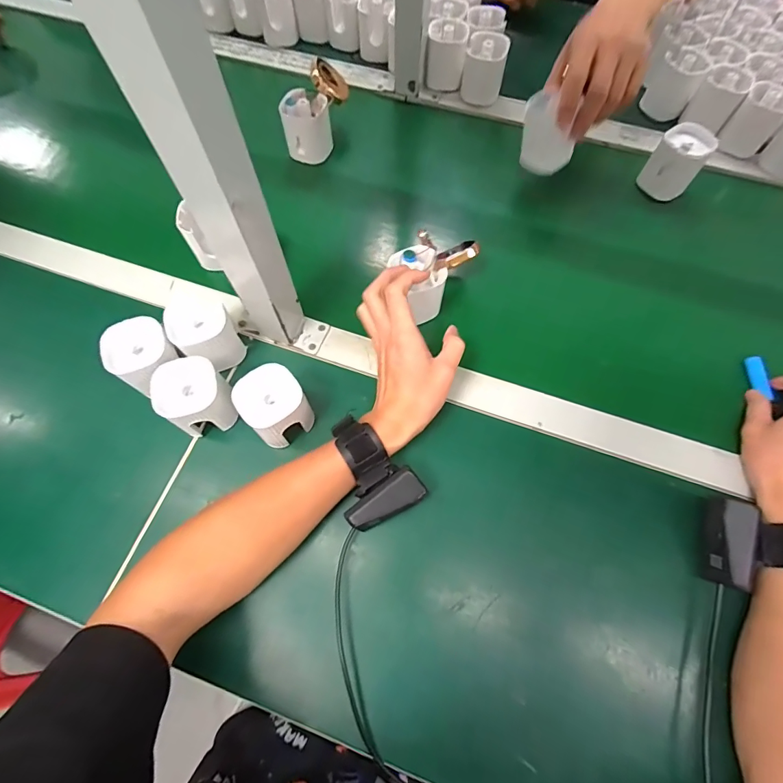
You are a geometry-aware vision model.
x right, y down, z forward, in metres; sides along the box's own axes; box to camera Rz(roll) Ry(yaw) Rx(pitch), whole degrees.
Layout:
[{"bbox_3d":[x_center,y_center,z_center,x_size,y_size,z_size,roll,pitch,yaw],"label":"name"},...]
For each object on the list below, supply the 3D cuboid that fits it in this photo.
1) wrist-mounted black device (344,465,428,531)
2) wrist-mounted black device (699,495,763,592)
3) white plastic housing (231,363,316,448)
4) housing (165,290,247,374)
[{"bbox_3d":[-0.005,0.093,0.353,0.069,0.017,0.031,-33,73,0],"label":"wrist-mounted black device"},{"bbox_3d":[0.285,0.128,0.348,0.031,0.031,0.068,14,73,7],"label":"wrist-mounted black device"},{"bbox_3d":[-0.105,0.018,0.385,0.058,0.078,0.057,-42,72,-17],"label":"white plastic housing"},{"bbox_3d":[-0.181,-0.056,0.400,0.057,0.060,0.056,36,71,15],"label":"housing"}]

